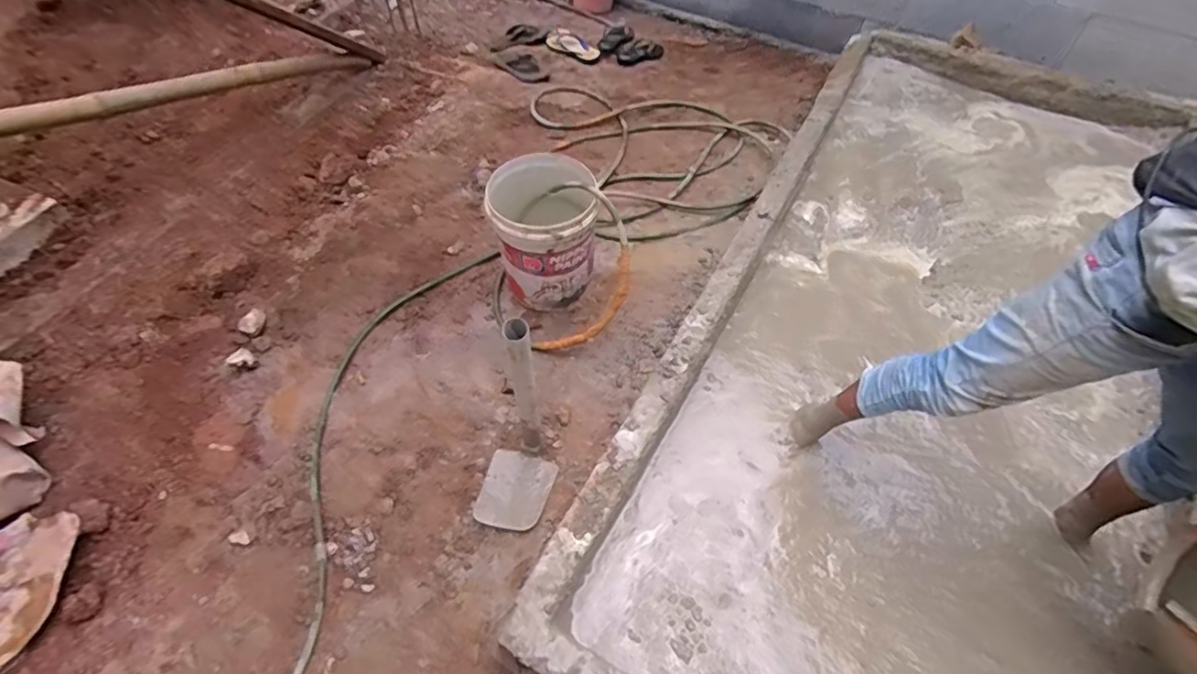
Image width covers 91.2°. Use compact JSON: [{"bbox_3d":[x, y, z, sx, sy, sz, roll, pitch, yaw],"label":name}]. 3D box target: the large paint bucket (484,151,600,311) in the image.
[{"bbox_3d":[-0.153,-0.307,1.726,0.288,0.377,0.284,1,54,-1],"label":"large paint bucket"}]

